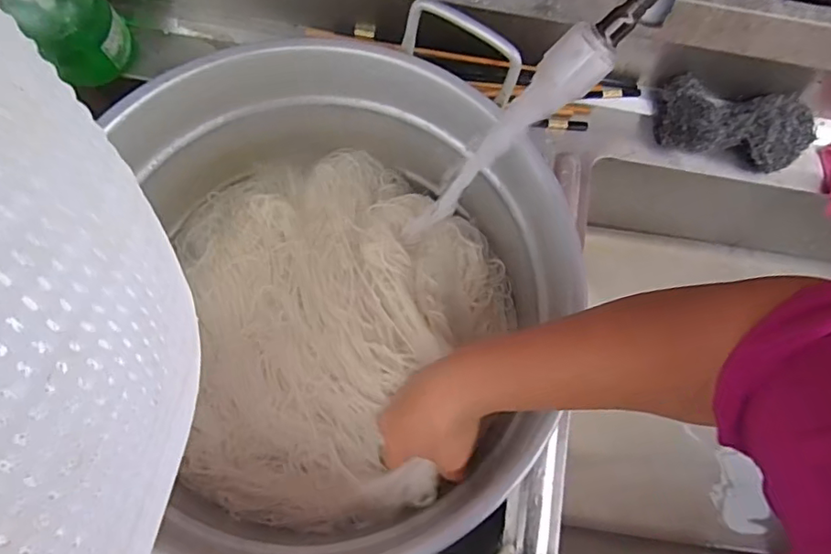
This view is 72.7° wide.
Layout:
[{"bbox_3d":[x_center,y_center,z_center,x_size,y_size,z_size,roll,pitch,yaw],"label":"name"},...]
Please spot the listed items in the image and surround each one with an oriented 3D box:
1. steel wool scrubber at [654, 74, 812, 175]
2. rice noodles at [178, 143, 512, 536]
[{"bbox_3d":[0.335,-0.157,0.585,0.153,0.063,0.071,5,77,-1],"label":"steel wool scrubber"},{"bbox_3d":[-0.076,0.047,0.552,0.335,0.102,0.368,0,77,-2],"label":"rice noodles"}]

